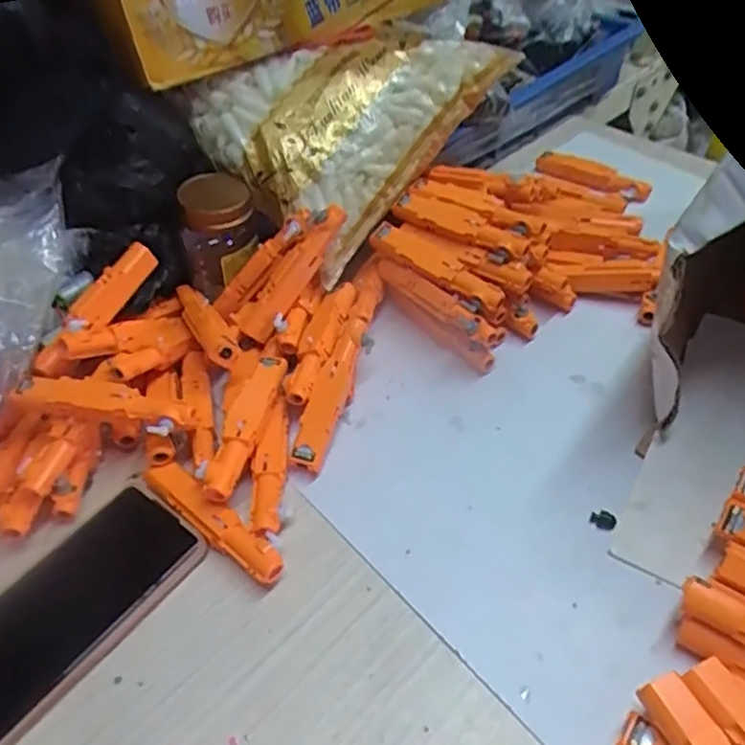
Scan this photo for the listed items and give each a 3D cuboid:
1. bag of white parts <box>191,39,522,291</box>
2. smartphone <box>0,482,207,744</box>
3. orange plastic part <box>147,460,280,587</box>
[{"bbox_3d":[-0.028,-0.220,0.558,0.172,0.061,0.223,38,80,3],"label":"bag of white parts"},{"bbox_3d":[-0.179,0.137,0.372,0.079,0.013,0.160,28,54,27],"label":"smartphone"},{"bbox_3d":[-0.100,0.093,0.406,0.113,0.022,0.020,31,56,28],"label":"orange plastic part"}]

